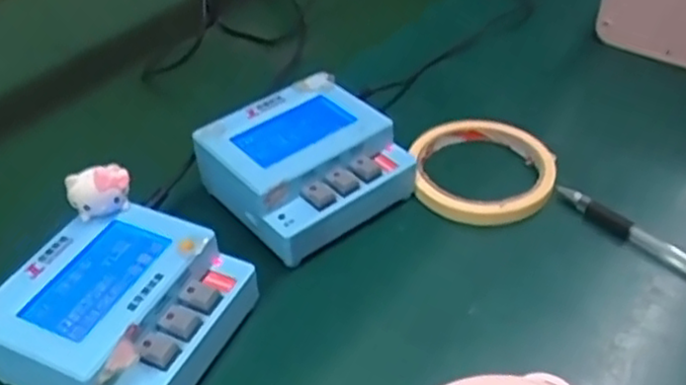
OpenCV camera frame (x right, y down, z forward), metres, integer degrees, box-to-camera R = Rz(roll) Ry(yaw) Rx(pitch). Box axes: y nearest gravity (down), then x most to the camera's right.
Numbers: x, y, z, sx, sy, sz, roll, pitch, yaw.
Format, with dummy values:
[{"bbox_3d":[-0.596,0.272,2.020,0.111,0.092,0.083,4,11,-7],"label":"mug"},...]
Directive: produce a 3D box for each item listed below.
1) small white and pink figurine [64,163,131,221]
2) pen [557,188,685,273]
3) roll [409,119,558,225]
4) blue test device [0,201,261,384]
[{"bbox_3d":[-0.127,0.000,0.369,0.031,0.024,0.017,-16,43,-14],"label":"small white and pink figurine"},{"bbox_3d":[0.188,0.039,0.395,0.009,0.013,0.155,-30,48,-27],"label":"pen"},{"bbox_3d":[0.092,-0.015,0.457,0.090,0.017,0.089,-2,42,2],"label":"roll"},{"bbox_3d":[-0.110,0.063,0.352,0.095,0.049,0.108,16,45,21],"label":"blue test device"}]

